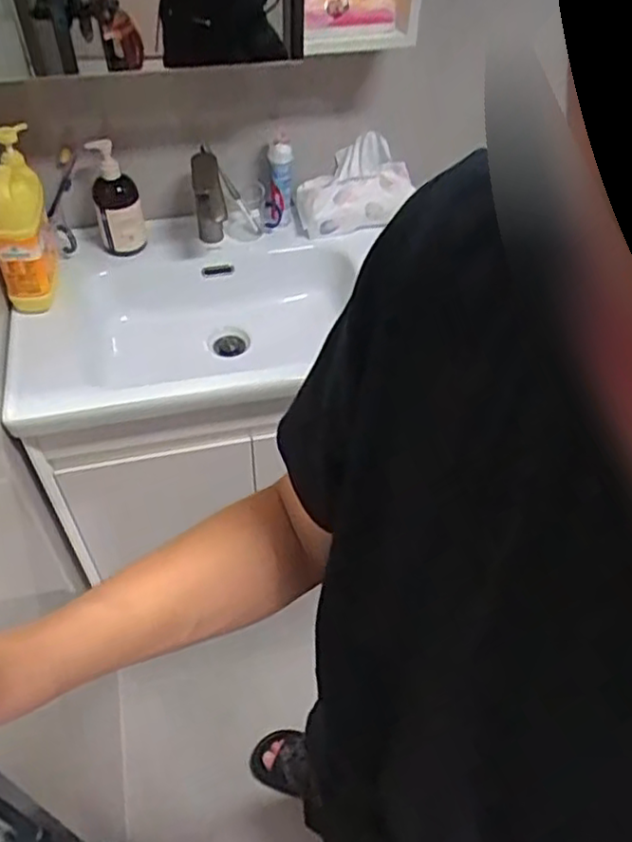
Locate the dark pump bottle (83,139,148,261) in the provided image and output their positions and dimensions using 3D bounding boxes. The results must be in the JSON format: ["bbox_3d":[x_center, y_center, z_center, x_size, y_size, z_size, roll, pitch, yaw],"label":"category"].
[{"bbox_3d":[-0.330,-0.368,1.123,0.074,0.197,0.070,-11,50,-11],"label":"dark pump bottle"}]

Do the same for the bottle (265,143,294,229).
[{"bbox_3d":[-0.067,-0.415,1.195,0.043,0.153,0.045,8,49,5],"label":"bottle"}]

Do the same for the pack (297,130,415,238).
[{"bbox_3d":[0.080,-0.431,1.232,0.224,0.127,0.099,-14,51,-14],"label":"pack"}]

